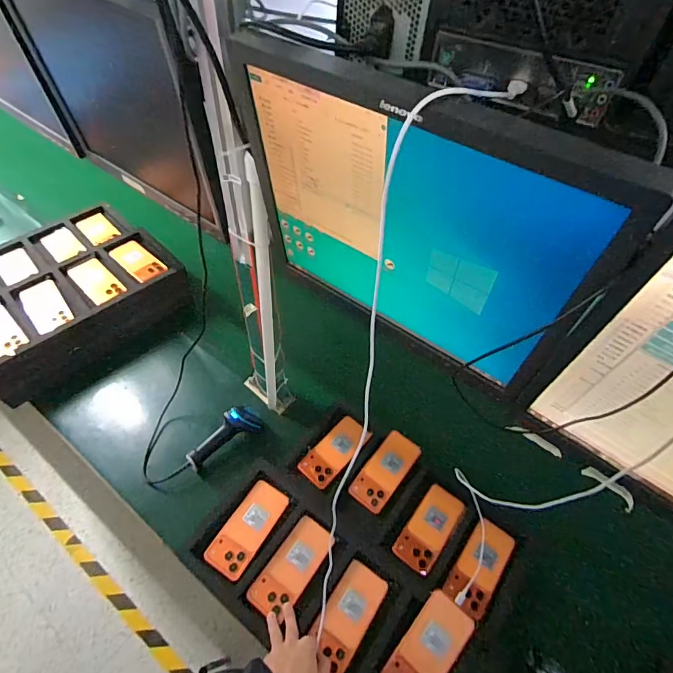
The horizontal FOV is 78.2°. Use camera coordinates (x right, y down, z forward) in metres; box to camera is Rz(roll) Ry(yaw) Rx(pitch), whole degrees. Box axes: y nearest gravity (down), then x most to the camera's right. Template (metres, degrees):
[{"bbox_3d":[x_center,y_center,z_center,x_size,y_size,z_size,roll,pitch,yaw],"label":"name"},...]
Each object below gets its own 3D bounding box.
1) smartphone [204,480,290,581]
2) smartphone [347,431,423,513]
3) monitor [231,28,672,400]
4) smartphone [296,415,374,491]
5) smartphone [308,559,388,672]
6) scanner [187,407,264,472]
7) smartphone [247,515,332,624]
[{"bbox_3d":[-0.163,0.351,0.765,0.079,0.009,0.164,27,55,17],"label":"smartphone"},{"bbox_3d":[0.103,0.279,0.860,0.085,0.009,0.164,30,67,25],"label":"smartphone"},{"bbox_3d":[0.056,-0.093,0.418,0.372,0.297,0.072,33,57,20],"label":"monitor"},{"bbox_3d":[-0.001,0.245,0.895,0.085,0.014,0.169,39,59,24],"label":"smartphone"},{"bbox_3d":[0.020,0.452,0.673,0.074,0.012,0.150,29,55,18],"label":"smartphone"},{"bbox_3d":[-0.238,0.206,0.882,0.172,0.062,0.062,-26,58,-22],"label":"scanner"},{"bbox_3d":[-0.077,0.397,0.721,0.075,0.009,0.159,33,56,21],"label":"smartphone"}]

